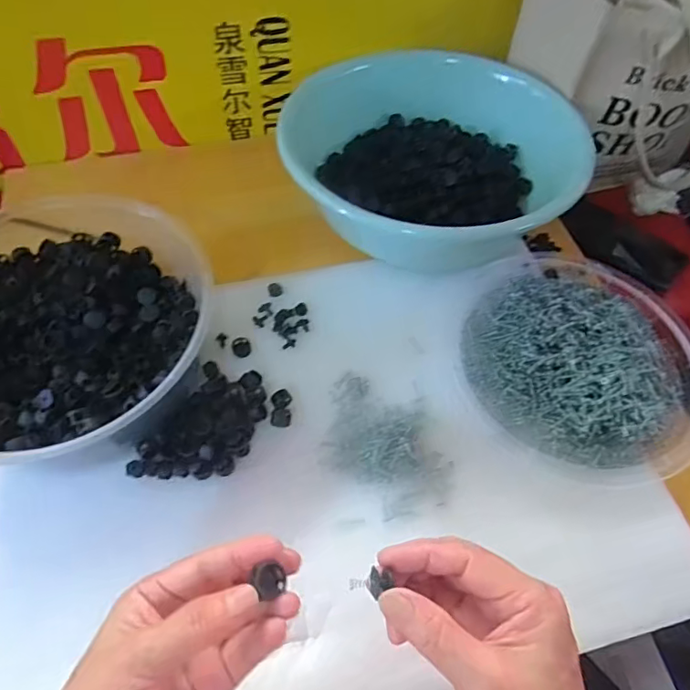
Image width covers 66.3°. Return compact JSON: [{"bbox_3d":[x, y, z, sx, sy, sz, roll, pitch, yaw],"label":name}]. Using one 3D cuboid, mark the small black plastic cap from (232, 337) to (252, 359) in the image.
[{"bbox_3d":[-0.096,0.003,0.493,0.017,0.010,0.020,-16,60,-13],"label":"small black plastic cap"}]

